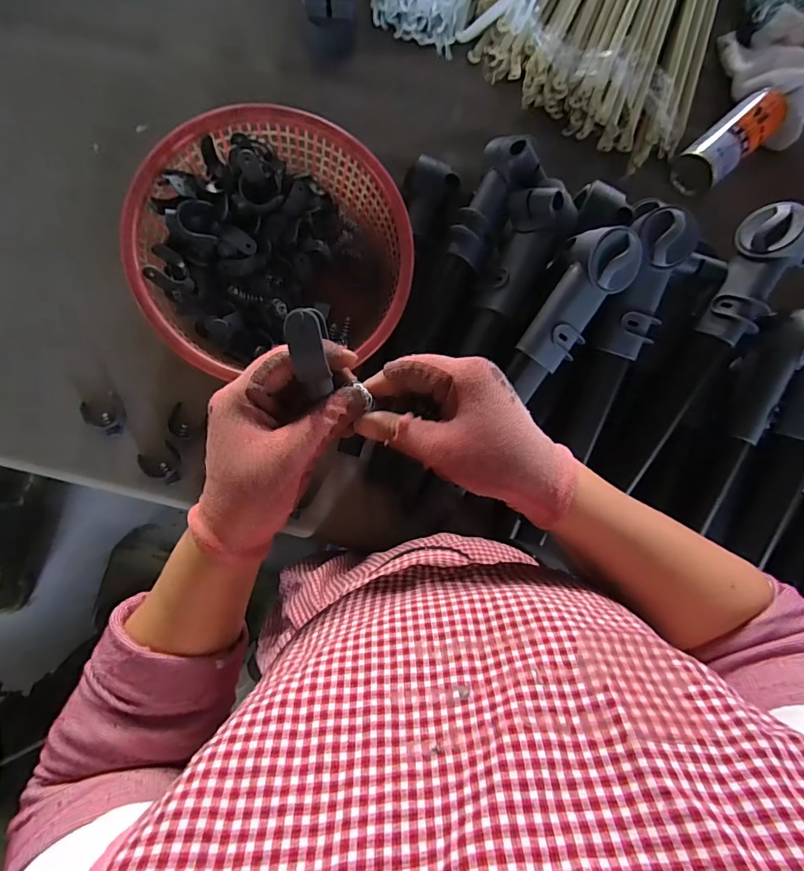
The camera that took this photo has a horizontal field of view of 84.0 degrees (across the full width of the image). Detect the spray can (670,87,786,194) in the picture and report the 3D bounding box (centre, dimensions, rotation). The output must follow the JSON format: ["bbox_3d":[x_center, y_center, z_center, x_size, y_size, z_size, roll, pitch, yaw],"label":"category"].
[{"bbox_3d":[0.474,-0.419,0.647,0.172,0.062,0.075,-41,95,-7],"label":"spray can"}]

